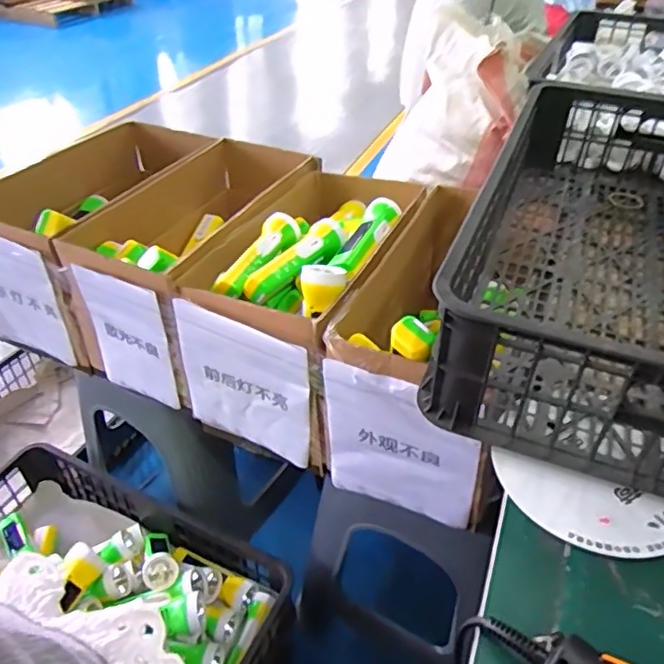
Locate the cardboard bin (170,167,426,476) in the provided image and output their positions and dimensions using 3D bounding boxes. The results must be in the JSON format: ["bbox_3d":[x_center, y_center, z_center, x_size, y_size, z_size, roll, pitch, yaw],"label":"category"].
[{"bbox_3d":[-0.035,-0.070,0.894,0.226,0.239,0.446,16,41,17],"label":"cardboard bin"}]

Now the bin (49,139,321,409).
[{"bbox_3d":[-0.195,-0.144,0.993,0.207,0.222,0.506,17,41,19],"label":"bin"}]

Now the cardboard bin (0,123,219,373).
[{"bbox_3d":[-0.390,-0.196,1.038,0.228,0.237,0.462,16,41,17],"label":"cardboard bin"}]

